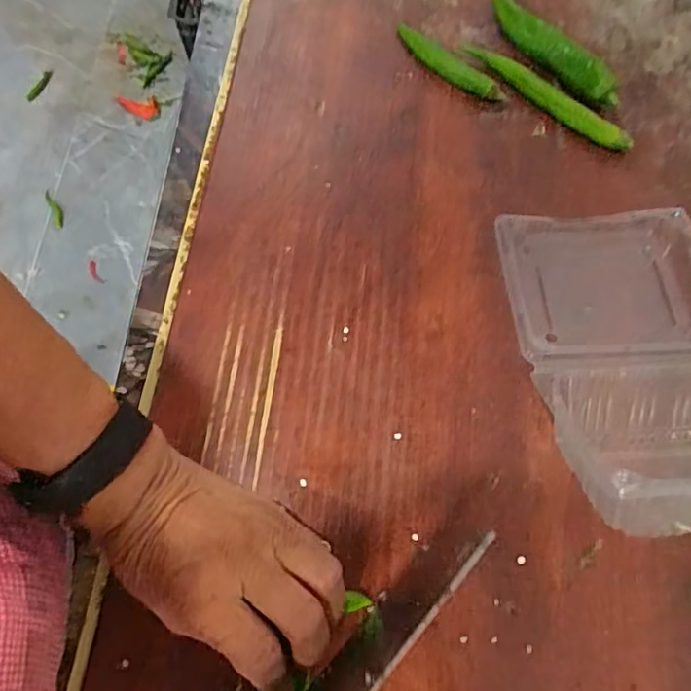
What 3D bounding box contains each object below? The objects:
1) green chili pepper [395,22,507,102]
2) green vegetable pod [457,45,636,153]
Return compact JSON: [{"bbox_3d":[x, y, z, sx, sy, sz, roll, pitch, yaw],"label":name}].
[{"bbox_3d":[0.083,-0.238,0.484,0.026,0.015,0.116,-37,70,-15],"label":"green chili pepper"},{"bbox_3d":[0.164,-0.204,0.469,0.154,0.016,0.019,39,71,16],"label":"green vegetable pod"}]

